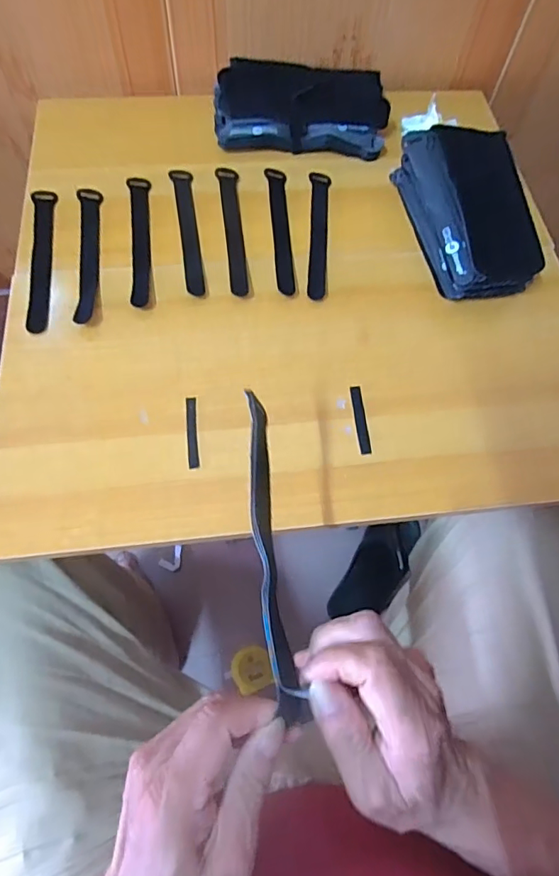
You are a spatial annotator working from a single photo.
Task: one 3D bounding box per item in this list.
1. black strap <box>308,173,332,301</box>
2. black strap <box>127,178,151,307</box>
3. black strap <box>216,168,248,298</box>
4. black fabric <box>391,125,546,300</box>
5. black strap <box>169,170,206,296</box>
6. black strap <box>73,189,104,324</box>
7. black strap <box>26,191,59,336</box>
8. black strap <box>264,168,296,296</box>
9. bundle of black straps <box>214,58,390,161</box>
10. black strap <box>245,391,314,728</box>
[{"bbox_3d":[0.045,-0.231,0.561,0.023,0.004,0.189,3,65,-2],"label":"black strap"},{"bbox_3d":[-0.151,-0.218,0.545,0.023,0.004,0.185,-7,66,-7],"label":"black strap"},{"bbox_3d":[-0.051,-0.234,0.555,0.022,0.004,0.188,-6,65,-6],"label":"black strap"},{"bbox_3d":[0.203,-0.244,0.535,0.093,0.080,0.199,-10,66,-8],"label":"black fabric"},{"bbox_3d":[-0.101,-0.233,0.555,0.023,0.004,0.188,-8,66,-8],"label":"black strap"},{"bbox_3d":[-0.202,-0.198,0.530,0.024,0.012,0.193,-7,66,-7],"label":"black strap"},{"bbox_3d":[-0.252,-0.191,0.529,0.023,0.006,0.196,-6,64,-10],"label":"black strap"},{"bbox_3d":[0.002,-0.237,0.562,0.021,0.004,0.188,-3,65,-5],"label":"black strap"},{"bbox_3d":[0.028,-0.411,0.619,0.212,0.047,0.126,4,65,-2],"label":"bundle of black straps"},{"bbox_3d":[-0.005,0.063,0.295,0.018,0.018,0.188,-6,71,-6],"label":"black strap"}]

